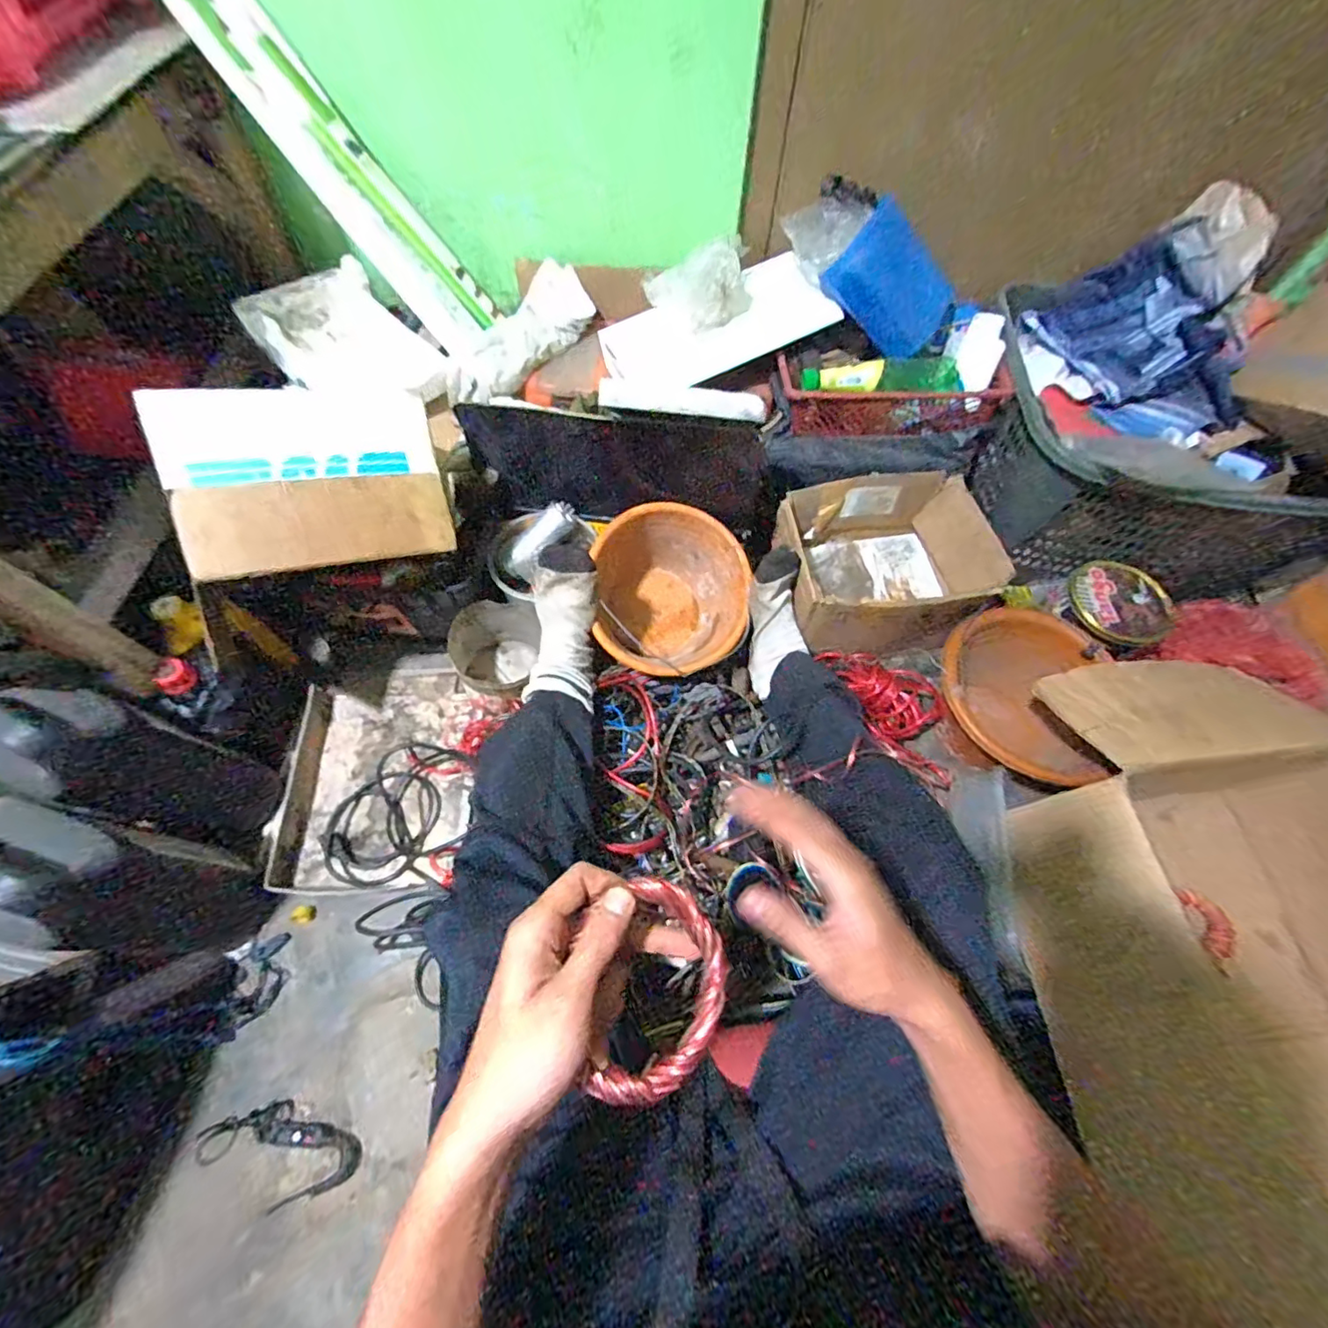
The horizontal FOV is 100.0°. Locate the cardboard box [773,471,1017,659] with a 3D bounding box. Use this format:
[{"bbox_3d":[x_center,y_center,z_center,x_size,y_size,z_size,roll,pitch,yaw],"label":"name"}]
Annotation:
[{"bbox_3d":[0.343,-0.146,0.901,0.312,0.161,0.266,-9,63,-6],"label":"cardboard box"}]

